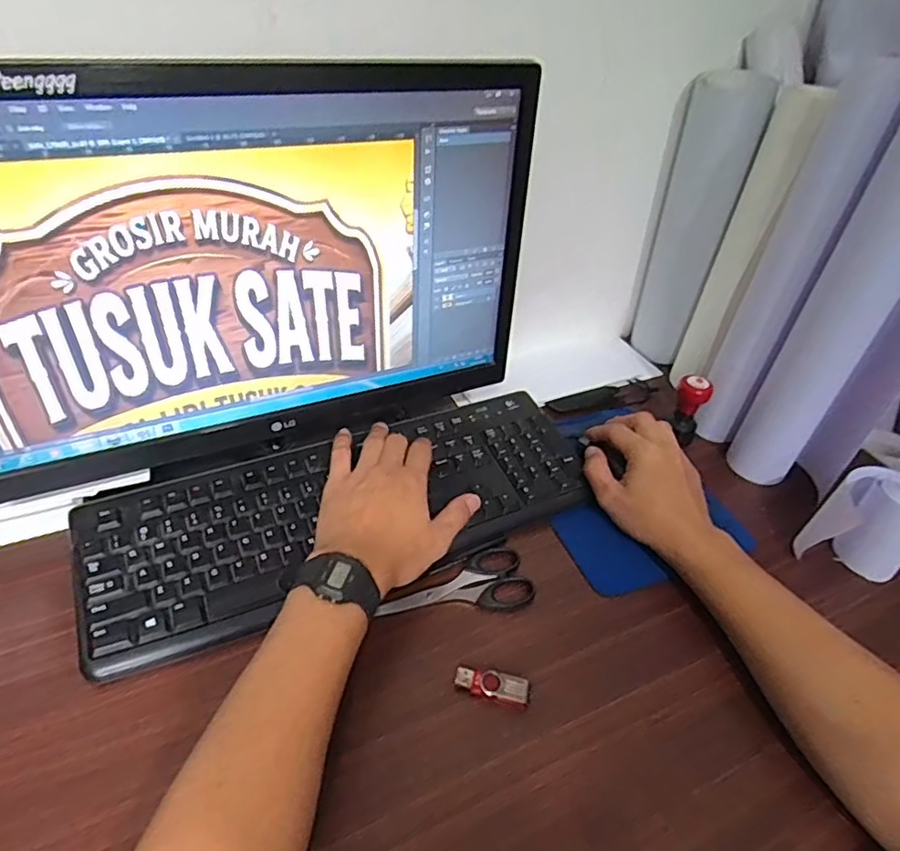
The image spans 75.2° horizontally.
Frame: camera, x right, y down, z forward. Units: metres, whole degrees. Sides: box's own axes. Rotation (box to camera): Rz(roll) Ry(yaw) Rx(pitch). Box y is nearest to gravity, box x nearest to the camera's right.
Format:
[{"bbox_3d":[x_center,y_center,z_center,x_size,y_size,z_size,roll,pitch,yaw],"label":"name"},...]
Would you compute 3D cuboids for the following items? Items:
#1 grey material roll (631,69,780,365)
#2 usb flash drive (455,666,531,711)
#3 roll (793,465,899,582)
[{"bbox_3d":[0.269,-0.220,0.679,0.082,0.314,0.069,17,41,12],"label":"grey material roll"},{"bbox_3d":[0.031,0.184,0.417,0.053,0.007,0.020,14,41,8],"label":"usb flash drive"},{"bbox_3d":[0.364,0.090,0.510,0.069,0.091,0.070,4,40,-3],"label":"roll"}]

